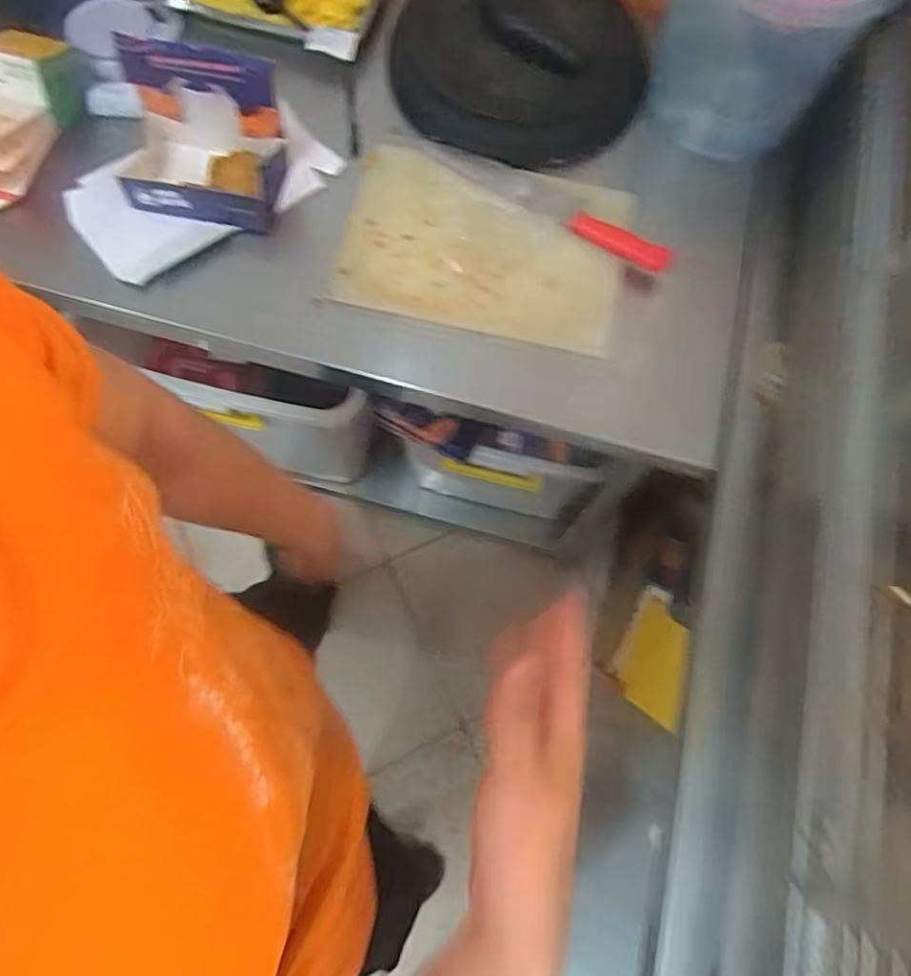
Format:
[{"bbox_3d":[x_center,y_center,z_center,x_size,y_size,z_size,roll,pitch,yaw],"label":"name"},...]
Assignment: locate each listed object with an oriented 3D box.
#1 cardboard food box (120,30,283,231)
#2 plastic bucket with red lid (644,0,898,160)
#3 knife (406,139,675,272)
[{"bbox_3d":[-0.307,-0.408,0.797,0.181,0.168,0.106,11,71,1],"label":"cardboard food box"},{"bbox_3d":[0.376,-0.605,0.863,0.221,0.211,0.248,15,71,3],"label":"plastic bucket with red lid"},{"bbox_3d":[0.110,-0.373,0.882,0.369,0.026,0.058,32,73,8],"label":"knife"}]

